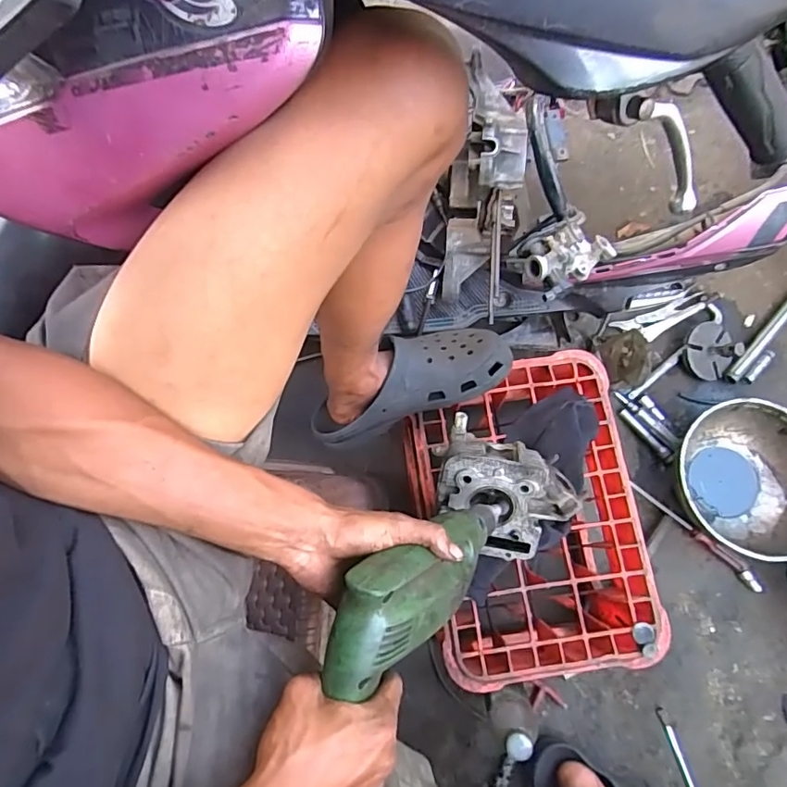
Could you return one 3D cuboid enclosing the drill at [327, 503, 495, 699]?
[{"bbox_3d":[0.036,0.144,0.435,0.061,0.236,0.071,-43,75,37],"label":"drill"}]

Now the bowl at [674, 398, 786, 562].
[{"bbox_3d":[0.605,0.145,0.890,0.230,0.090,0.247,0,77,1],"label":"bowl"}]

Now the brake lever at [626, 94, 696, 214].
[{"bbox_3d":[0.180,-0.161,0.347,0.022,0.129,0.028,-9,73,39],"label":"brake lever"}]

